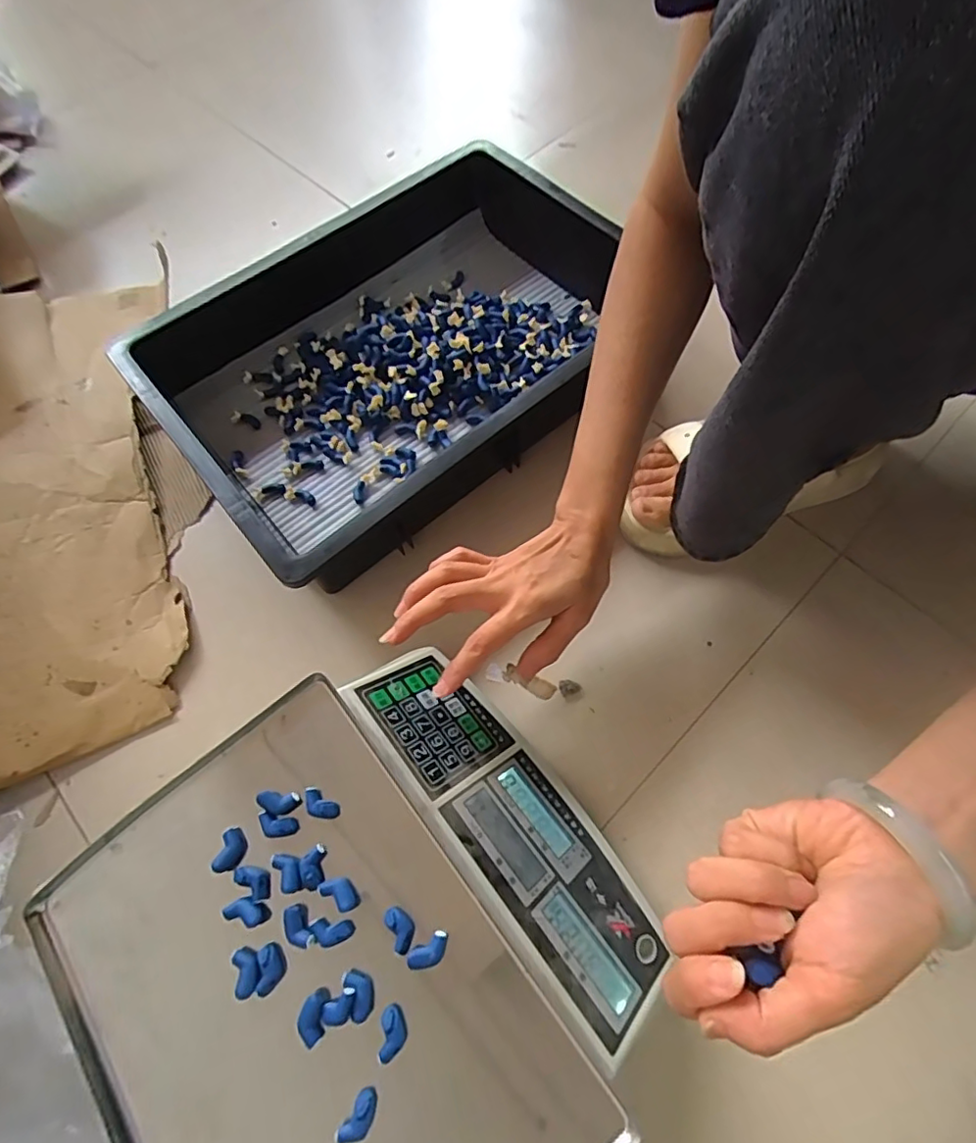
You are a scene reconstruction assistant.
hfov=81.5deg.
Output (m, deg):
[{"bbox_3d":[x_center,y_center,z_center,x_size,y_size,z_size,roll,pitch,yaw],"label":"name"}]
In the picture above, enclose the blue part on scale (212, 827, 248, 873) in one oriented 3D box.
[{"bbox_3d":[-0.144,0.156,0.317,0.012,0.012,0.022,6,66,5],"label":"blue part on scale"}]

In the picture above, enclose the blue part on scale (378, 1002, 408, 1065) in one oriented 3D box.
[{"bbox_3d":[-0.047,0.228,0.281,0.013,0.013,0.021,-3,65,1],"label":"blue part on scale"}]

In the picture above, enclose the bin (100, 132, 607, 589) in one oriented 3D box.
[{"bbox_3d":[-0.069,-0.212,0.542,0.452,0.097,0.309,-39,71,-14],"label":"bin"}]

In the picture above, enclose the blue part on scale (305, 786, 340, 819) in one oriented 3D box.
[{"bbox_3d":[-0.096,0.135,0.326,0.023,0.013,0.012,30,70,15],"label":"blue part on scale"}]

